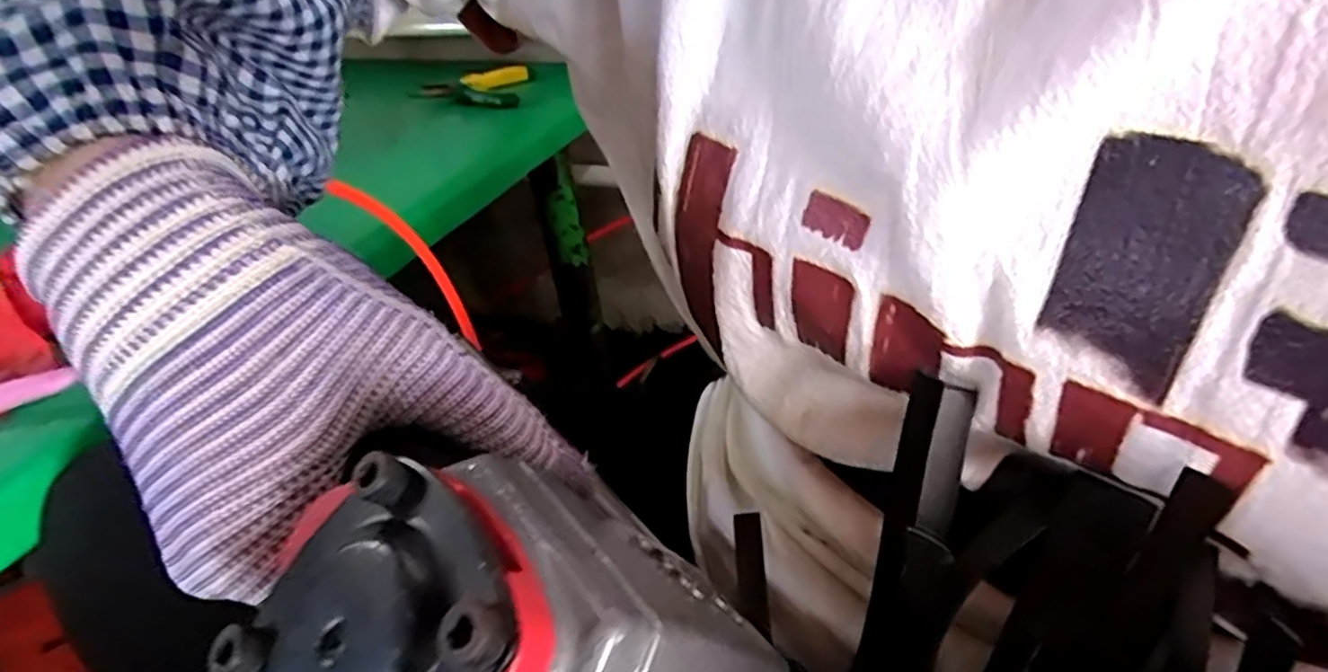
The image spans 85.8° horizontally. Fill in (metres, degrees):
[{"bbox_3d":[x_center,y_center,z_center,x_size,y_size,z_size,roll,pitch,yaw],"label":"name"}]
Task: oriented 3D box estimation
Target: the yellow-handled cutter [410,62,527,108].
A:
[{"bbox_3d":[-0.232,-0.295,0.851,0.133,0.015,0.109,-6,37,0],"label":"yellow-handled cutter"}]

